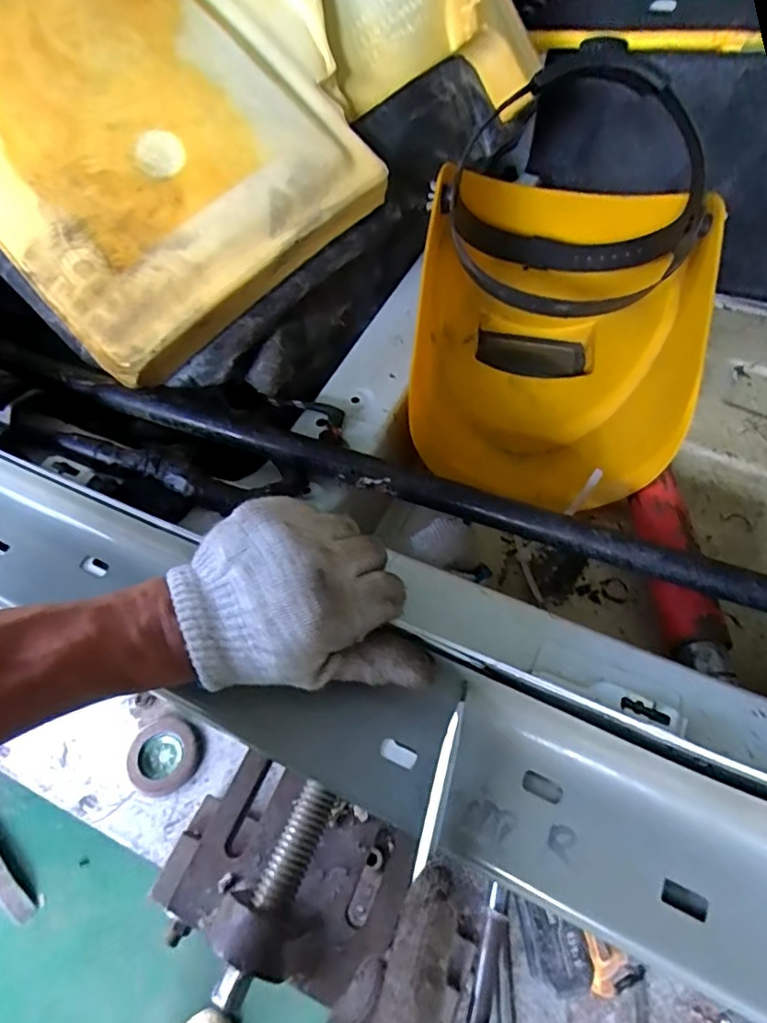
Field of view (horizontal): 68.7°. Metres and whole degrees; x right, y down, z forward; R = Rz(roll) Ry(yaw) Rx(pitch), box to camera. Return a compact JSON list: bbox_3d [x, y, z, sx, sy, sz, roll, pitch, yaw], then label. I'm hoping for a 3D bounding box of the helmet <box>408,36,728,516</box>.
[{"bbox_3d":[0.149,-0.173,0.481,0.227,0.239,0.275,13,58,11],"label":"helmet"}]

